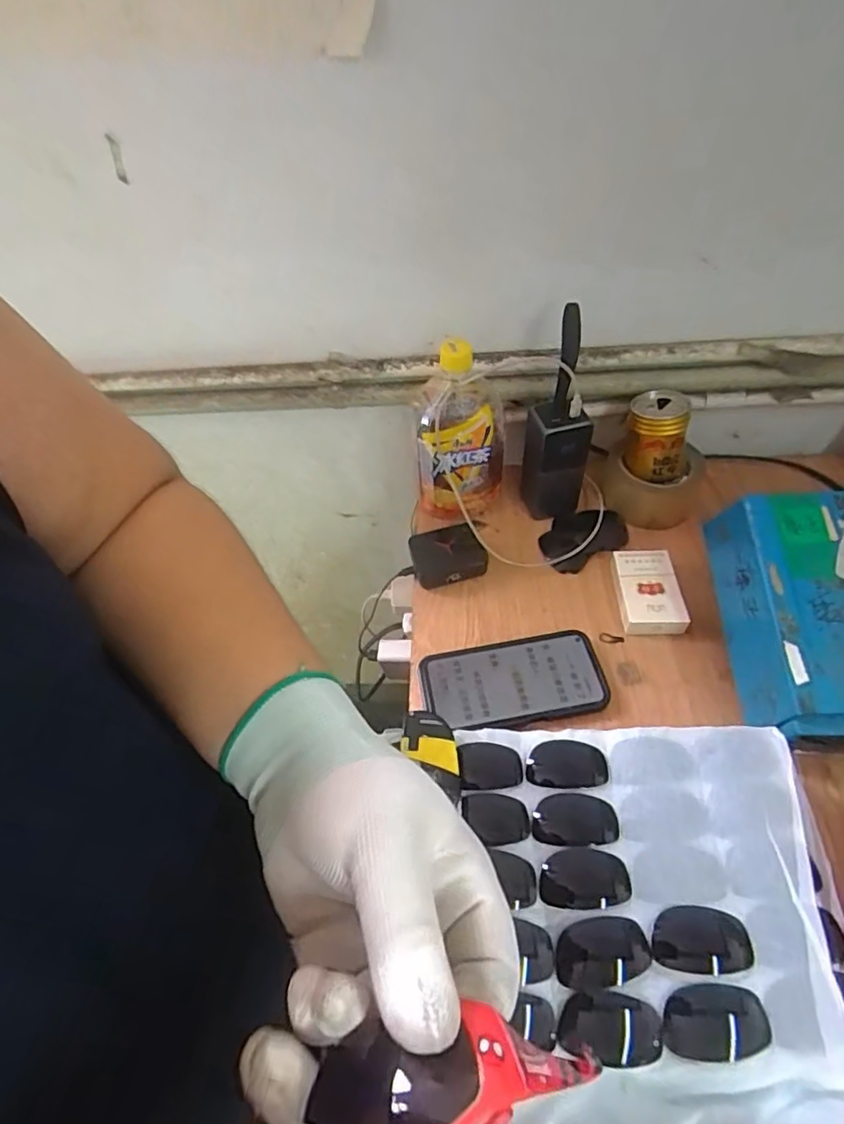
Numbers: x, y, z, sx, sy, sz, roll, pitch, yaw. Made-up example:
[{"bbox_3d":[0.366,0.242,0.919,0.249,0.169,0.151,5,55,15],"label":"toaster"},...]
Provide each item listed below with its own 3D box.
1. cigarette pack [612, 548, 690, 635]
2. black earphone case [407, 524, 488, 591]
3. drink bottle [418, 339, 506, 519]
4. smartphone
[{"bbox_3d":[0.224,0.028,0.568,0.057,0.022,0.088,0,52,6],"label":"cigarette pack"},{"bbox_3d":[0.027,-0.007,0.613,0.076,0.033,0.061,-15,52,-6],"label":"black earphone case"},{"bbox_3d":[0.041,-0.142,0.602,0.088,0.183,0.101,4,52,9],"label":"drink bottle"},{"bbox_3d":[0.084,0.108,0.521,0.161,0.011,0.079,-9,51,-1],"label":"smartphone"}]

